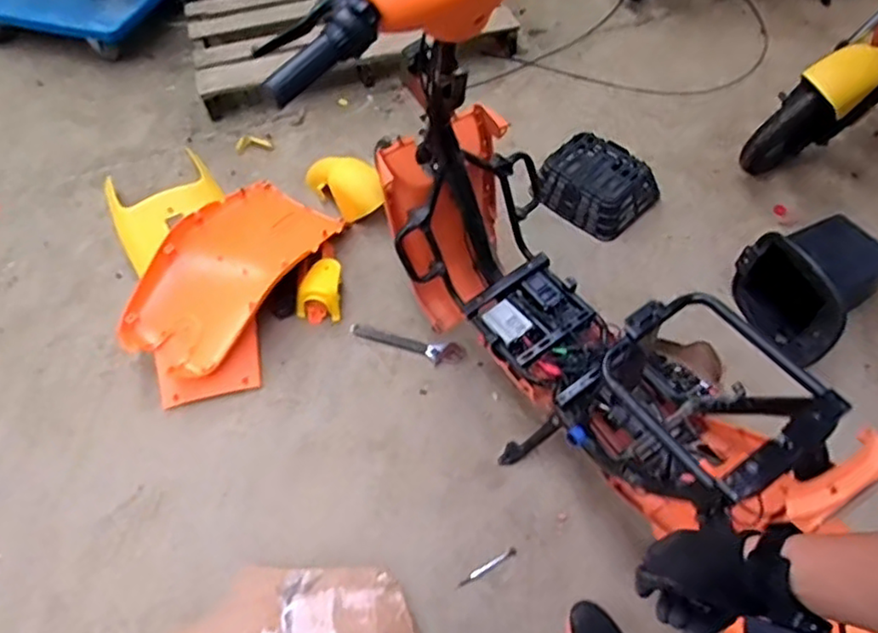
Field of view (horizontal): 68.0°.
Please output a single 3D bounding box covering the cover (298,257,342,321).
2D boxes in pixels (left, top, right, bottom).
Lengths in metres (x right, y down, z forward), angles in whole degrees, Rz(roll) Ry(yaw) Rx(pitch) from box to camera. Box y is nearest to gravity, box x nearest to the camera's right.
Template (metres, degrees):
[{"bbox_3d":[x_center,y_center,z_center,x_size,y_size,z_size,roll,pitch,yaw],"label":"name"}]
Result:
[{"bbox_3d":[-0.313,-0.070,1.723,0.115,0.071,0.169,-1,56,1],"label":"cover"}]

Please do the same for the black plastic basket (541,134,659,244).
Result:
[{"bbox_3d":[0.458,-0.388,1.891,0.310,0.115,0.251,37,63,23],"label":"black plastic basket"}]

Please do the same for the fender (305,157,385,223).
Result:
[{"bbox_3d":[-0.282,-0.377,1.907,0.256,0.153,0.106,34,63,23],"label":"fender"}]

